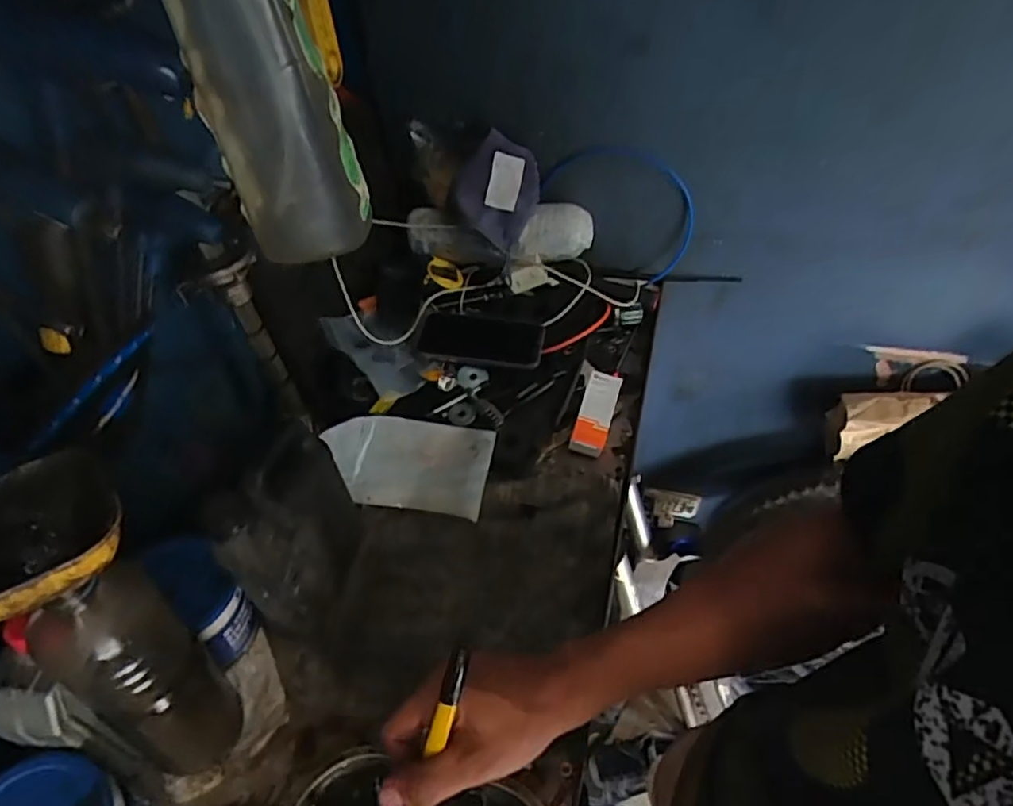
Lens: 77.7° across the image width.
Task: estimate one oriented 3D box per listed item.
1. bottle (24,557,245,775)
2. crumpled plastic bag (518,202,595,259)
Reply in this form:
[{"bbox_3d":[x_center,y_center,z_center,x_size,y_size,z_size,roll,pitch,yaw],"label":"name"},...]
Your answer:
[{"bbox_3d":[-0.260,0.207,0.467,0.070,0.245,0.083,28,55,25],"label":"bottle"},{"bbox_3d":[0.068,-0.238,0.870,0.100,0.049,0.069,-1,48,1],"label":"crumpled plastic bag"}]

